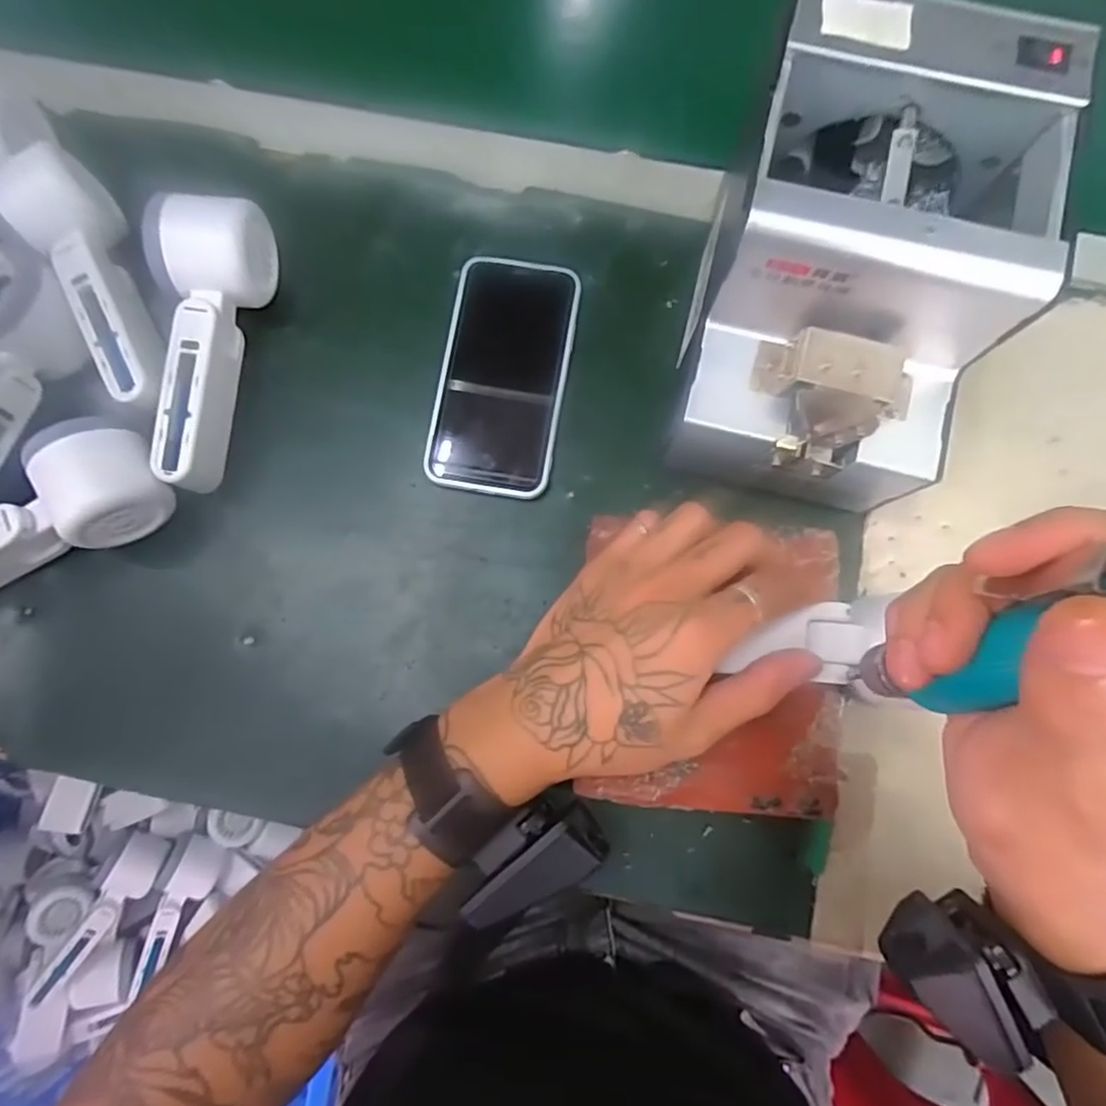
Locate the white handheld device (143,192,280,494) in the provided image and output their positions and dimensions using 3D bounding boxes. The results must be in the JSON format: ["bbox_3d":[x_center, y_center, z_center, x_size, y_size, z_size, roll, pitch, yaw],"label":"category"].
[{"bbox_3d":[-0.197,-0.118,0.366,0.053,0.060,0.164,1,80,1],"label":"white handheld device"}]

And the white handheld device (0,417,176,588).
[{"bbox_3d":[-0.294,-0.014,0.350,0.162,0.051,0.056,-25,81,-3],"label":"white handheld device"}]

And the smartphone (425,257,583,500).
[{"bbox_3d":[-0.029,-0.106,0.382,0.074,0.017,0.142,8,80,2],"label":"smartphone"}]

